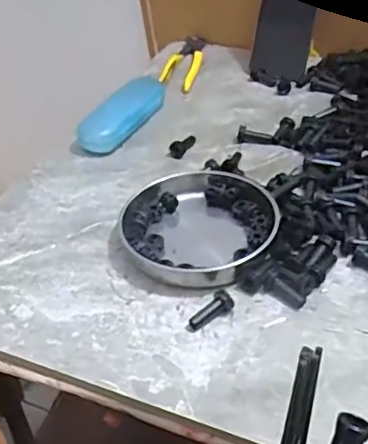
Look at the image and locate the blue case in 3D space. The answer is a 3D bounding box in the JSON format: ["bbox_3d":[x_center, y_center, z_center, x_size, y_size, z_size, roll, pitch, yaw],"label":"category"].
[{"bbox_3d":[-0.069,-0.135,0.721,0.049,0.036,0.160,15,43,23],"label":"blue case"}]

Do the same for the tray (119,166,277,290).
[{"bbox_3d":[0.014,0.003,0.543,0.137,0.027,0.134,-3,38,2],"label":"tray"}]

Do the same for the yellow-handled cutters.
[{"bbox_3d":[-0.001,-0.228,0.854,0.048,0.009,0.170,4,39,10],"label":"yellow-handled cutters"}]

